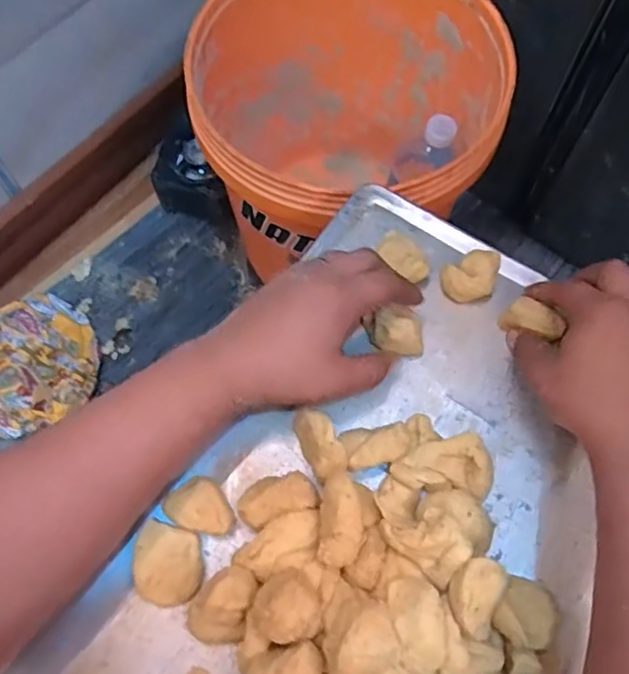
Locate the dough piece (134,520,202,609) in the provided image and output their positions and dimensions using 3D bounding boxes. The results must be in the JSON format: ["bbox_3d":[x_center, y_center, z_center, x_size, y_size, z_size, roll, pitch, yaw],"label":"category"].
[{"bbox_3d":[-0.088,0.137,0.368,0.039,0.017,0.048,-9,65,-4],"label":"dough piece"}]

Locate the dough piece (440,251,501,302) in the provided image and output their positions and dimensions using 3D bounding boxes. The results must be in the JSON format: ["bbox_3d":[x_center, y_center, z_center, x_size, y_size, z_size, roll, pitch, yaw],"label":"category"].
[{"bbox_3d":[0.113,-0.042,0.429,0.044,0.020,0.030,-27,68,-12],"label":"dough piece"}]

